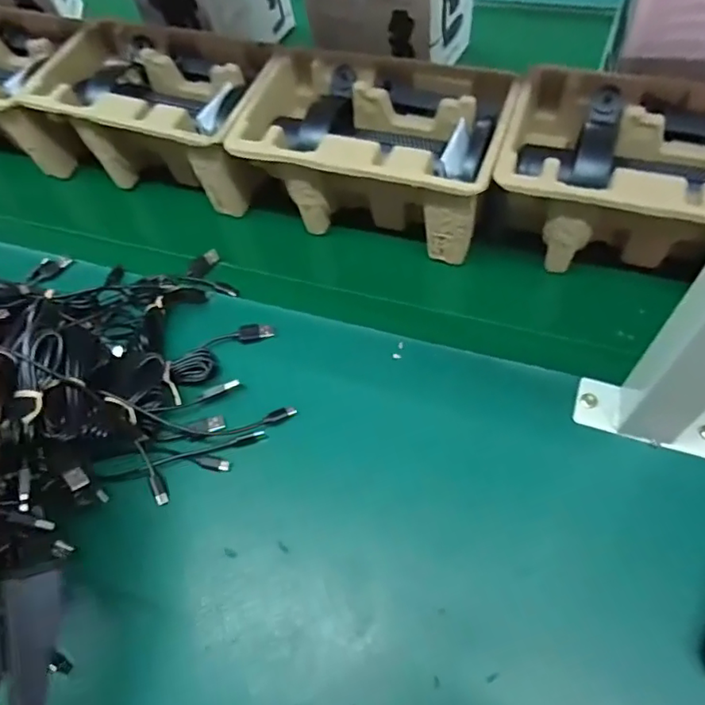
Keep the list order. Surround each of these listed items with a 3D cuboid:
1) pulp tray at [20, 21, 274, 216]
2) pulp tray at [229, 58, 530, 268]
[{"bbox_3d":[-0.197,-0.237,0.577,0.224,0.106,0.139,14,59,11],"label":"pulp tray"},{"bbox_3d":[0.016,-0.179,0.521,0.232,0.112,0.137,16,59,12],"label":"pulp tray"}]

